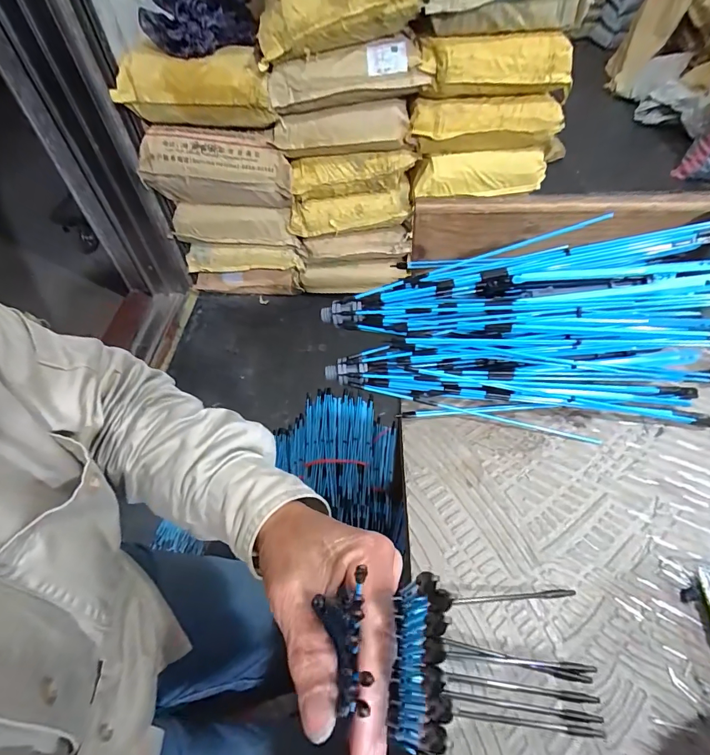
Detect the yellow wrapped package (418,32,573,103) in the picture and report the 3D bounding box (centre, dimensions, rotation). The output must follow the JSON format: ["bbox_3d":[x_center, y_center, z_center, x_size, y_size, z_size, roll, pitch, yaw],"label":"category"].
[{"bbox_3d":[0.385,-0.854,1.104,0.404,0.135,0.137,-10,52,-6],"label":"yellow wrapped package"}]

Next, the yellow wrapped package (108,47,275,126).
[{"bbox_3d":[-0.439,-0.797,1.117,0.415,0.160,0.119,2,51,4],"label":"yellow wrapped package"}]

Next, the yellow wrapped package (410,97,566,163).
[{"bbox_3d":[0.392,-0.741,1.186,0.440,0.134,0.102,-1,51,2],"label":"yellow wrapped package"}]

